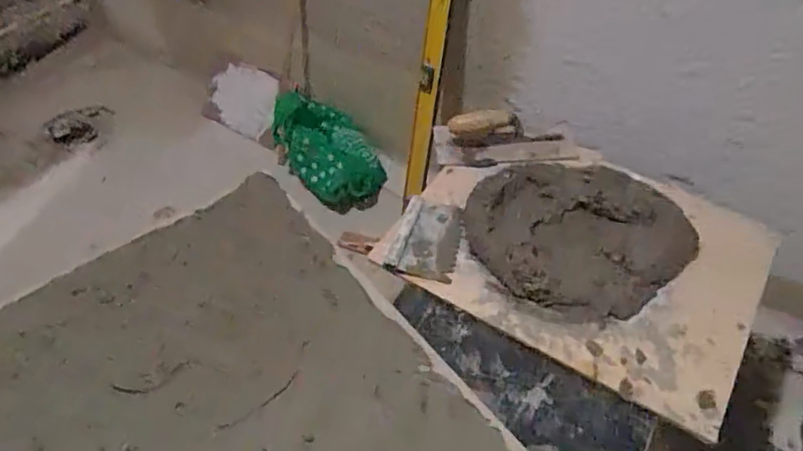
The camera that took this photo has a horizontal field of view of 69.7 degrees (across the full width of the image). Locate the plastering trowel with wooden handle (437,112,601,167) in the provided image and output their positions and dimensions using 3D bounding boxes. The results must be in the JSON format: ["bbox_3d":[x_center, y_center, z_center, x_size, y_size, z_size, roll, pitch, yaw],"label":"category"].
[{"bbox_3d":[0.226,-0.173,1.136,0.326,0.078,0.110,5,48,7],"label":"plastering trowel with wooden handle"}]

